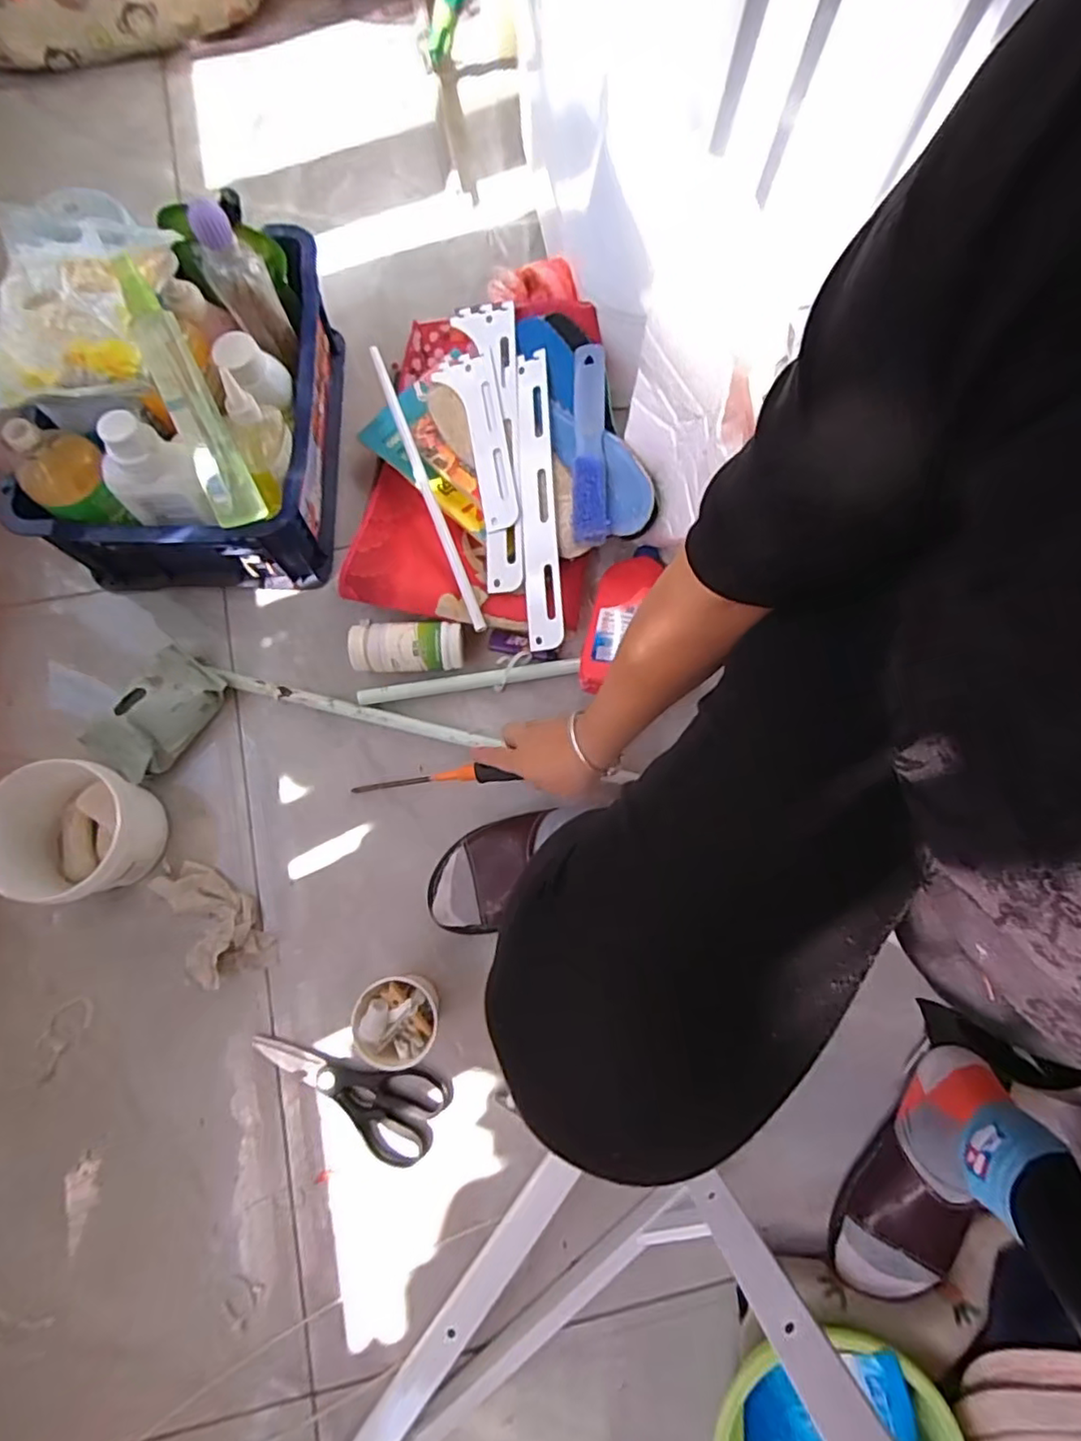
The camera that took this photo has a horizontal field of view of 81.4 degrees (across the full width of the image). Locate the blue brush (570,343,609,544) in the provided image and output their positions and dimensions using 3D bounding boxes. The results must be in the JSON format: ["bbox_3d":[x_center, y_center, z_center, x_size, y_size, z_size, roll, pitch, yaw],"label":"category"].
[{"bbox_3d":[0.050,-0.289,0.657,0.036,0.042,0.200,0,76,-2],"label":"blue brush"}]

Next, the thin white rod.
[{"bbox_3d":[-0.128,-0.264,0.698,0.016,0.010,0.363,-21,78,-6],"label":"thin white rod"}]

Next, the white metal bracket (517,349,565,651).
[{"bbox_3d":[-0.002,-0.239,0.681,0.036,0.009,0.320,-4,85,7],"label":"white metal bracket"}]

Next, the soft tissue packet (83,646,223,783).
[{"bbox_3d":[-0.402,-0.007,0.658,0.078,0.062,0.132,36,78,7],"label":"soft tissue packet"}]

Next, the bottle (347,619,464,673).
[{"bbox_3d":[-0.145,-0.082,0.684,0.121,0.044,0.057,0,76,-2],"label":"bottle"}]

